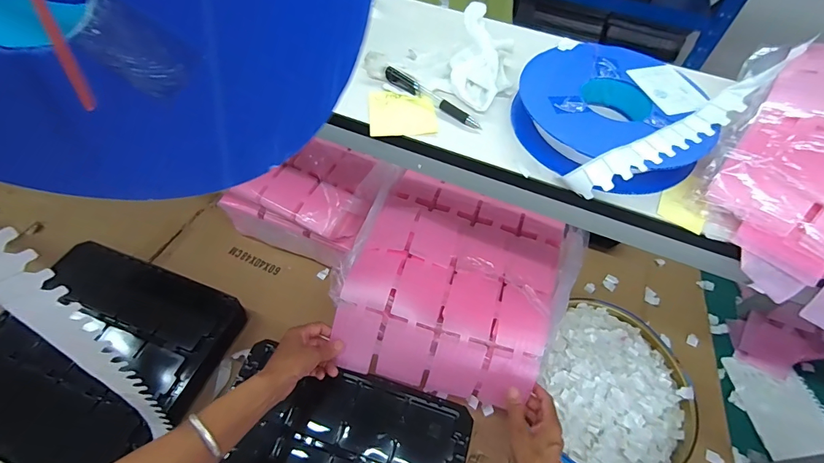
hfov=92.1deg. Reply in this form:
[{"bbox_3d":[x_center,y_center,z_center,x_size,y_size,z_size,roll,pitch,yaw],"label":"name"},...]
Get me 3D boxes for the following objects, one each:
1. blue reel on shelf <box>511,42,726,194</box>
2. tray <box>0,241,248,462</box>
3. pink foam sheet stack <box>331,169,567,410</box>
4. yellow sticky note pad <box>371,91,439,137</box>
[{"bbox_3d":[0.221,-0.131,0.443,0.195,0.045,0.205,2,55,-2],"label":"blue reel on shelf"},{"bbox_3d":[-0.552,0.208,0.689,0.384,0.064,0.348,17,56,9],"label":"tray"},{"bbox_3d":[0.076,0.071,0.669,0.333,0.082,0.373,18,56,9],"label":"pink foam sheet stack"},{"bbox_3d":[-0.010,-0.137,0.463,0.076,0.006,0.070,-2,55,-5],"label":"yellow sticky note pad"}]

